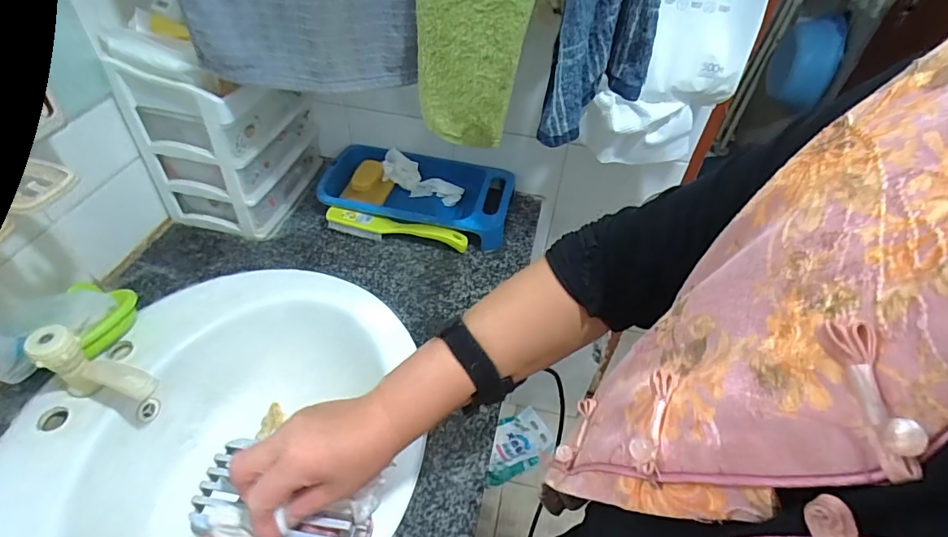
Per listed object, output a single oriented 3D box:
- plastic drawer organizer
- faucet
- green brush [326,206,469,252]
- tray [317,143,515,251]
[{"bbox_3d":[-0.379,-0.235,0.757,0.173,0.277,0.219,10,45,5],"label":"plastic drawer organizer"},{"bbox_3d":[-0.413,0.127,0.546,0.127,0.113,0.041,16,46,10],"label":"faucet"},{"bbox_3d":[-0.127,-0.060,0.792,0.231,0.038,0.029,11,45,6],"label":"green brush"},{"bbox_3d":[-0.100,-0.138,0.857,0.327,0.058,0.183,12,45,6],"label":"tray"}]

